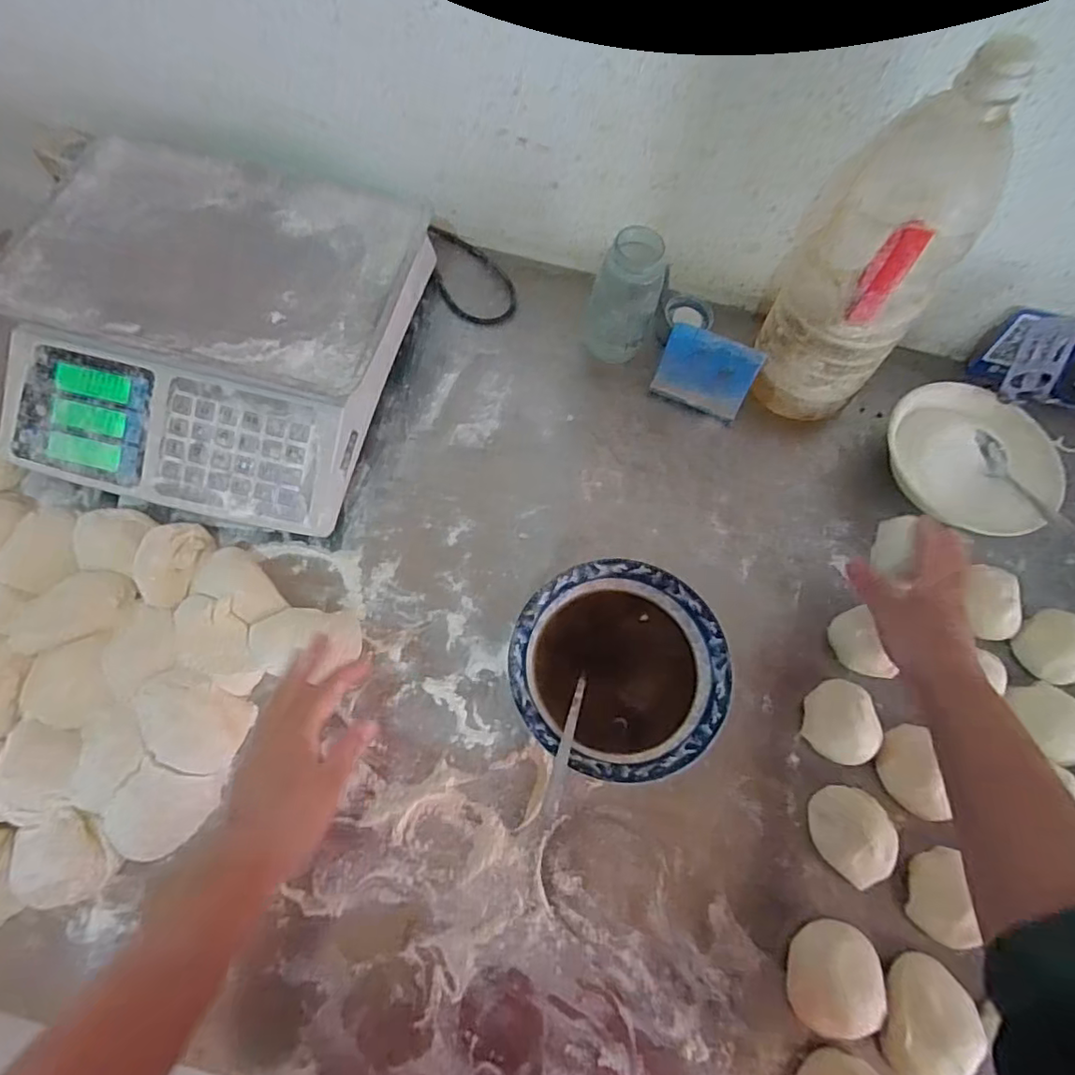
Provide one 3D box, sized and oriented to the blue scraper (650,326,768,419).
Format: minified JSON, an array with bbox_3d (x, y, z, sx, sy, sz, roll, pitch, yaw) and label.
[{"bbox_3d":[0.178,-0.174,0.621,0.096,0.077,0.007,22,33,6],"label":"blue scraper"}]

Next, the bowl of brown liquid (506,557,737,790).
[{"bbox_3d":[0.067,0.111,0.501,0.171,0.056,0.169,1,67,-1],"label":"bowl of brown liquid"}]

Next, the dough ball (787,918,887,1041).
[{"bbox_3d":[0.219,0.322,0.431,0.066,0.038,0.070,1,67,-1],"label":"dough ball"}]

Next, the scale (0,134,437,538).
[{"bbox_3d":[-0.308,-0.202,0.564,0.344,0.097,0.334,12,67,4],"label":"scale"}]

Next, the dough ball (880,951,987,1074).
[{"bbox_3d":[0.282,0.349,0.427,0.061,0.042,0.077,5,67,1],"label":"dough ball"}]

